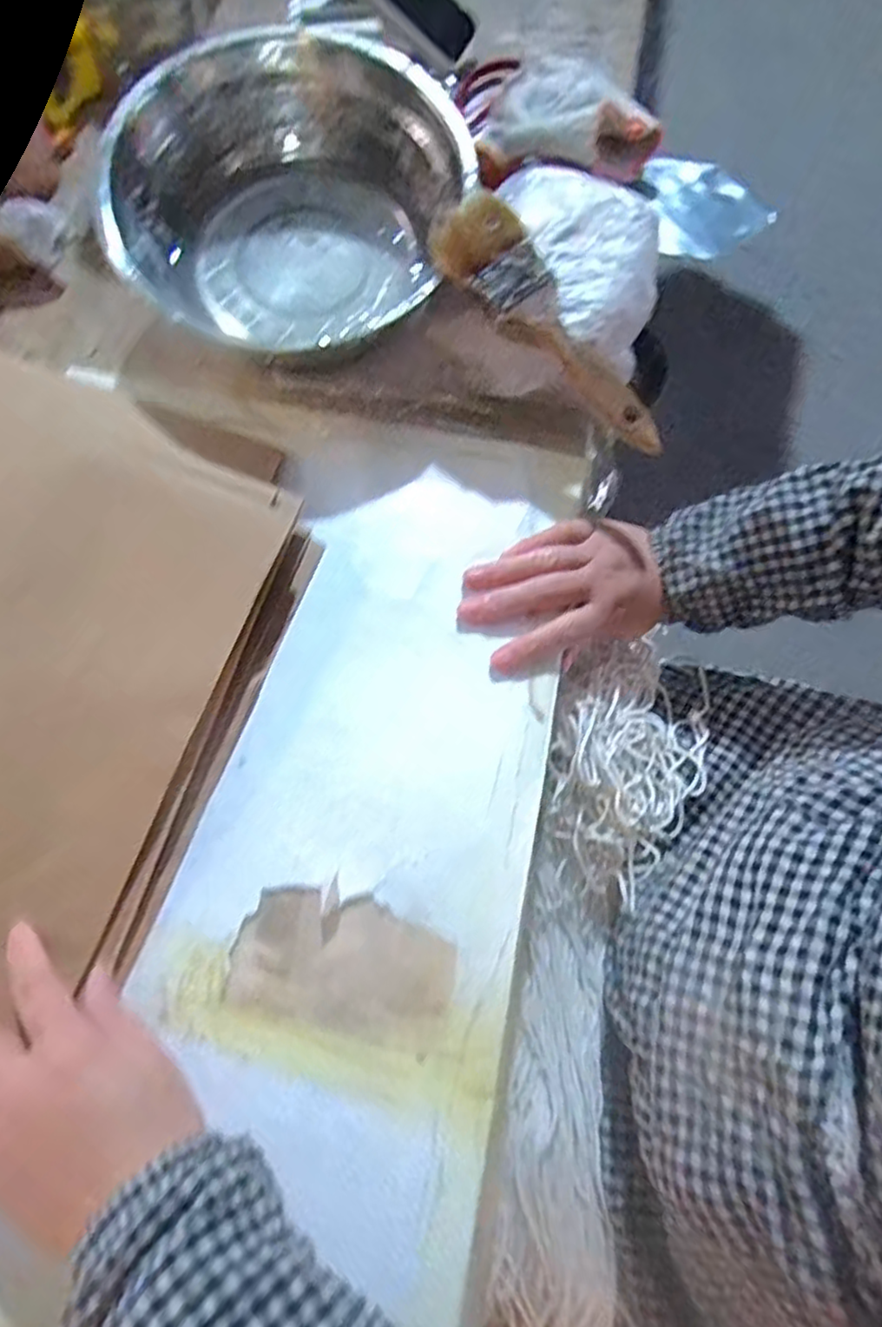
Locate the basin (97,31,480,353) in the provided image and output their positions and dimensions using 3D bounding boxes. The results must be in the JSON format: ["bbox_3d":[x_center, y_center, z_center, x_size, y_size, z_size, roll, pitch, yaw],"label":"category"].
[{"bbox_3d":[-0.113,-0.334,0.477,0.243,0.080,0.243,0,74,-1],"label":"basin"}]

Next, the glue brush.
[{"bbox_3d":[0.069,-0.200,0.400,0.048,0.024,0.181,-43,93,-12],"label":"glue brush"}]

